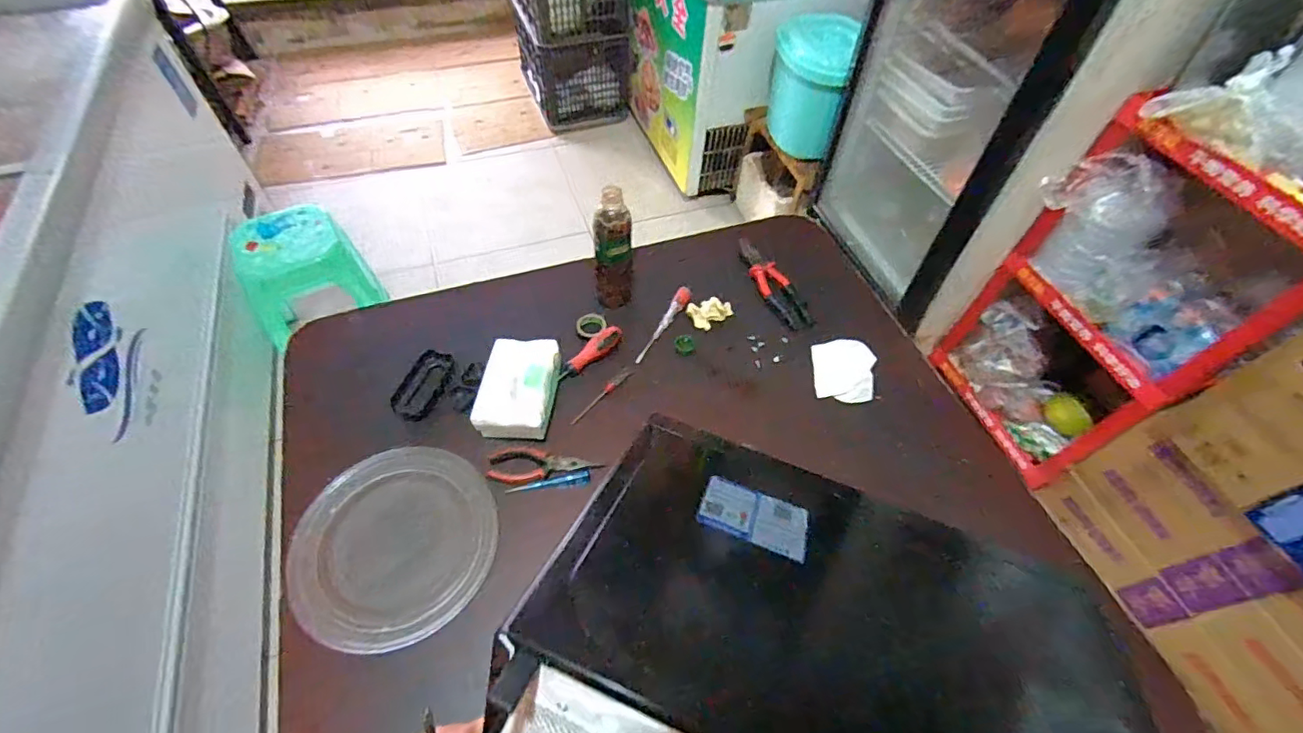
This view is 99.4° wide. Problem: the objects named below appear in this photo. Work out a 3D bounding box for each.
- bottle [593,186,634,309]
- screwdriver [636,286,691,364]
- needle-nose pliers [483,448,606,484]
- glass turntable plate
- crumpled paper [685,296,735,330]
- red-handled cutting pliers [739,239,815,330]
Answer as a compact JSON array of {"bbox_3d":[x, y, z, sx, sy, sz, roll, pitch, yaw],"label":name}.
[{"bbox_3d":[-0.056,-0.173,0.855,0.064,0.190,0.076,0,54,-3],"label":"bottle"},{"bbox_3d":[0.022,-0.069,0.906,0.025,0.023,0.160,24,57,14],"label":"screwdriver"},{"bbox_3d":[-0.146,0.139,0.758,0.150,0.010,0.051,4,54,0],"label":"needle-nose pliers"},{"bbox_3d":[-0.320,0.214,0.688,0.250,0.025,0.237,1,54,-2],"label":"glass turntable plate"},{"bbox_3d":[0.095,-0.094,0.921,0.064,0.019,0.053,-31,61,-22],"label":"crumpled paper"},{"bbox_3d":[0.217,-0.146,0.965,0.066,0.023,0.203,-17,57,-14],"label":"red-handled cutting pliers"}]

